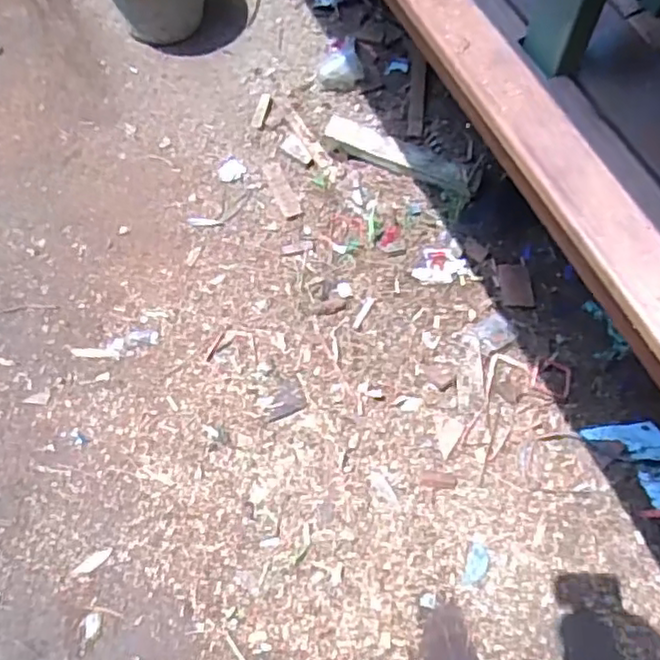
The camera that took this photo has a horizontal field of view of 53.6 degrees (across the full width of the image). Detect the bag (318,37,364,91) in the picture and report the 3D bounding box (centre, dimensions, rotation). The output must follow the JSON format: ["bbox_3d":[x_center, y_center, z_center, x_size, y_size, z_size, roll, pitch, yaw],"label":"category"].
[{"bbox_3d":[0.024,-0.613,1.483,0.097,0.040,0.141,-3,65,0],"label":"bag"}]

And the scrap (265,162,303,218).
[{"bbox_3d":[-0.100,-0.299,1.378,0.043,0.010,0.138,-21,66,-8],"label":"scrap"}]

